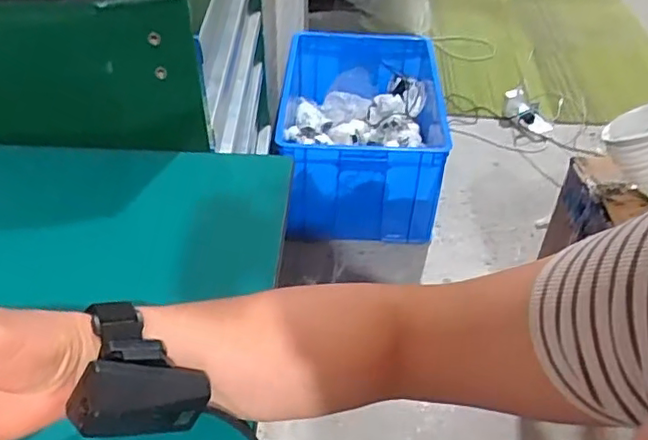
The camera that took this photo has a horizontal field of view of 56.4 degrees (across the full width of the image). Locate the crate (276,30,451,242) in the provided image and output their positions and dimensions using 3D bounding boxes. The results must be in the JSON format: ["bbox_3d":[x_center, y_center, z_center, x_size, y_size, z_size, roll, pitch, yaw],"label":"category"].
[{"bbox_3d":[0.117,-0.242,1.672,0.409,0.306,0.584,3,43,3],"label":"crate"}]

